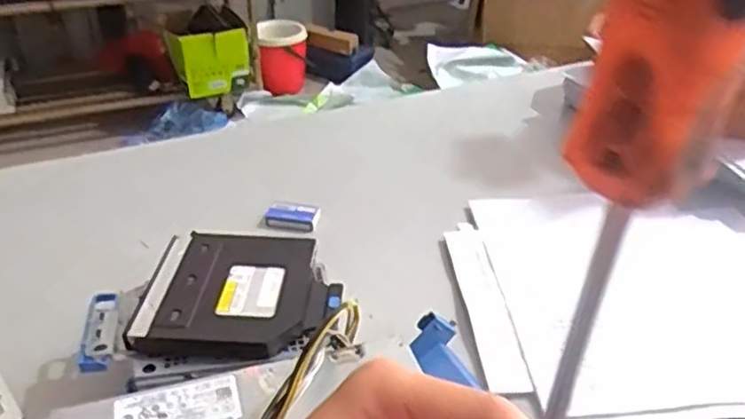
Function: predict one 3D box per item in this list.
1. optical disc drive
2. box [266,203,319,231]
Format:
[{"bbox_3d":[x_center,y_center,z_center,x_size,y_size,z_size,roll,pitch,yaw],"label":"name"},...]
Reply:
[{"bbox_3d":[-0.105,0.065,0.556,0.148,0.015,0.132,2,34,2],"label":"optical disc drive"},{"bbox_3d":[-0.084,0.008,0.722,0.053,0.013,0.030,7,34,10],"label":"box"}]

